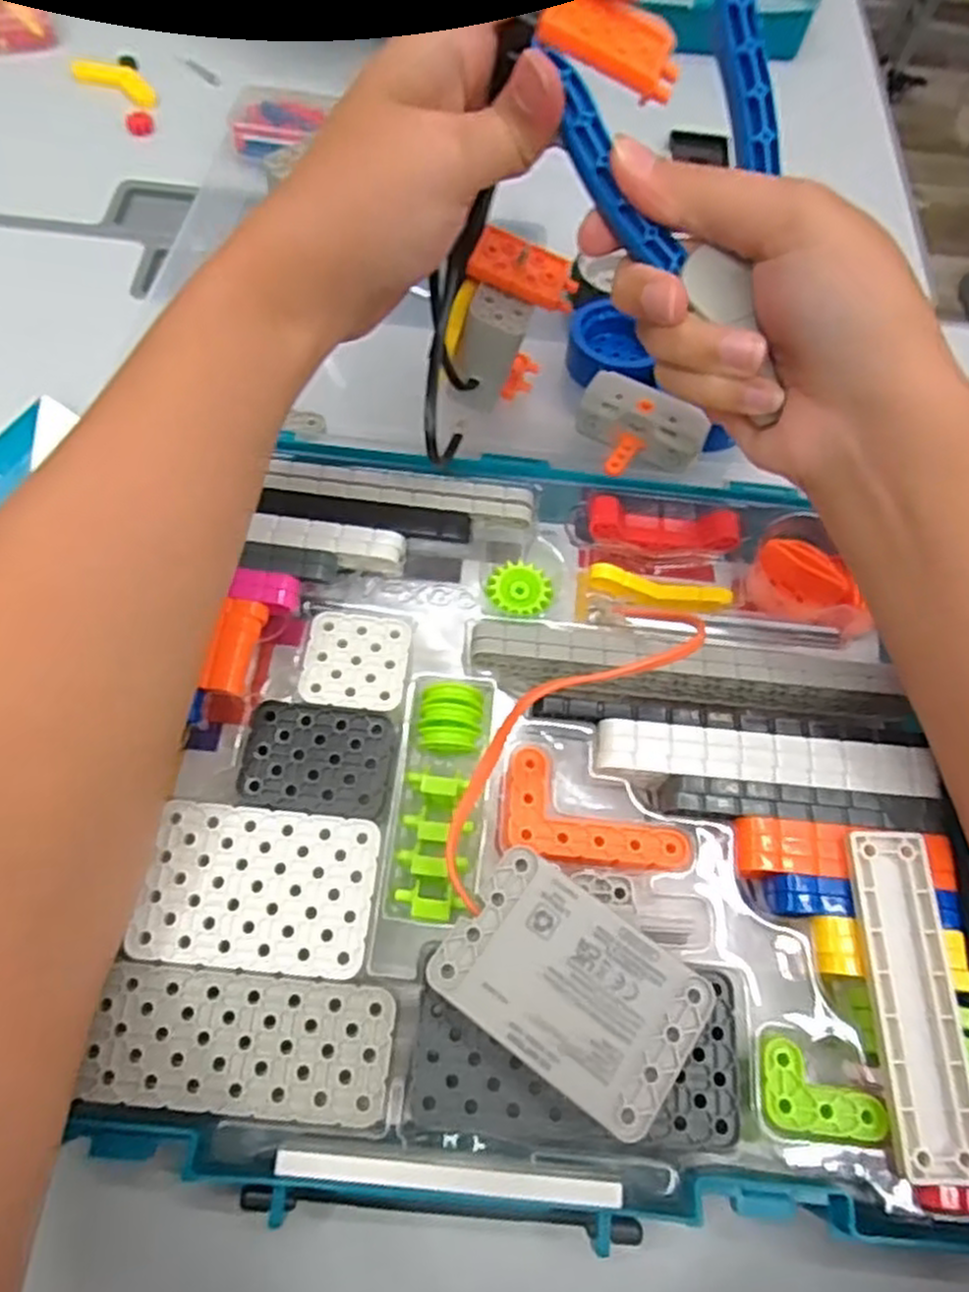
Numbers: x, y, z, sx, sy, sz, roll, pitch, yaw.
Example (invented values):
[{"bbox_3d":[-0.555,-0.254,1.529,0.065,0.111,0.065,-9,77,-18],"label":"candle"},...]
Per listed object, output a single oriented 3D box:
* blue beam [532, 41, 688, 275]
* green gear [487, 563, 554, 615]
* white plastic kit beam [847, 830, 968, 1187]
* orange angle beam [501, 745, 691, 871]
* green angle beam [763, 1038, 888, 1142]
[{"bbox_3d":[0.037,-0.145,0.237,0.011,0.010,0.072,-40,104,-19],"label":"blue beam"},{"bbox_3d":[0.014,-0.023,0.317,0.024,0.005,0.021,11,65,2],"label":"green gear"},{"bbox_3d":[0.137,0.111,0.250,0.025,0.009,0.101,2,65,-3],"label":"white plastic kit beam"},{"bbox_3d":[0.040,0.058,0.276,0.065,0.004,0.037,7,65,0],"label":"orange angle beam"},{"bbox_3d":[0.105,0.138,0.242,0.035,0.004,0.025,6,65,-1],"label":"green angle beam"}]

